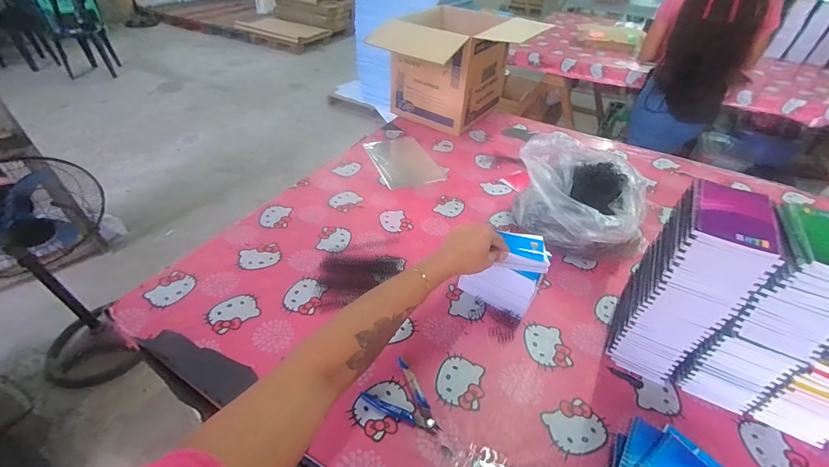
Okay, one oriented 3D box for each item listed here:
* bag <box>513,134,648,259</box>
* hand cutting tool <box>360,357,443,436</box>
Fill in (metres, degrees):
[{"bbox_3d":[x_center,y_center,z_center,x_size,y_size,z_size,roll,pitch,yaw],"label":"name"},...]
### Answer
[{"bbox_3d":[0.328,-0.074,0.772,0.188,0.194,0.284,-26,49,-30],"label":"bag"},{"bbox_3d":[-0.014,0.248,0.527,0.077,0.013,0.113,-28,50,-31],"label":"hand cutting tool"}]

